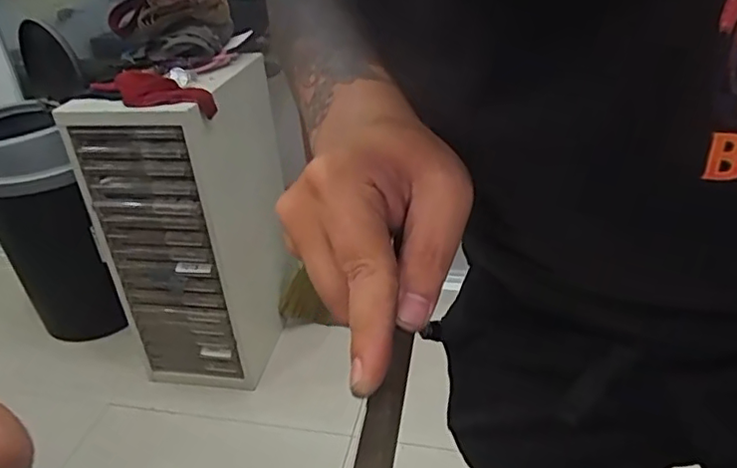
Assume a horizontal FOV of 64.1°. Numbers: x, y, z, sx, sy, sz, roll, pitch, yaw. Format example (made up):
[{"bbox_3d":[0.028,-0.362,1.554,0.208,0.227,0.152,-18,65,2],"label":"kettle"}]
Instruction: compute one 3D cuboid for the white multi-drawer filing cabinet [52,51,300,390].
[{"bbox_3d":[-0.412,-0.031,1.419,0.325,0.686,0.410,3,32,11],"label":"white multi-drawer filing cabinet"}]

